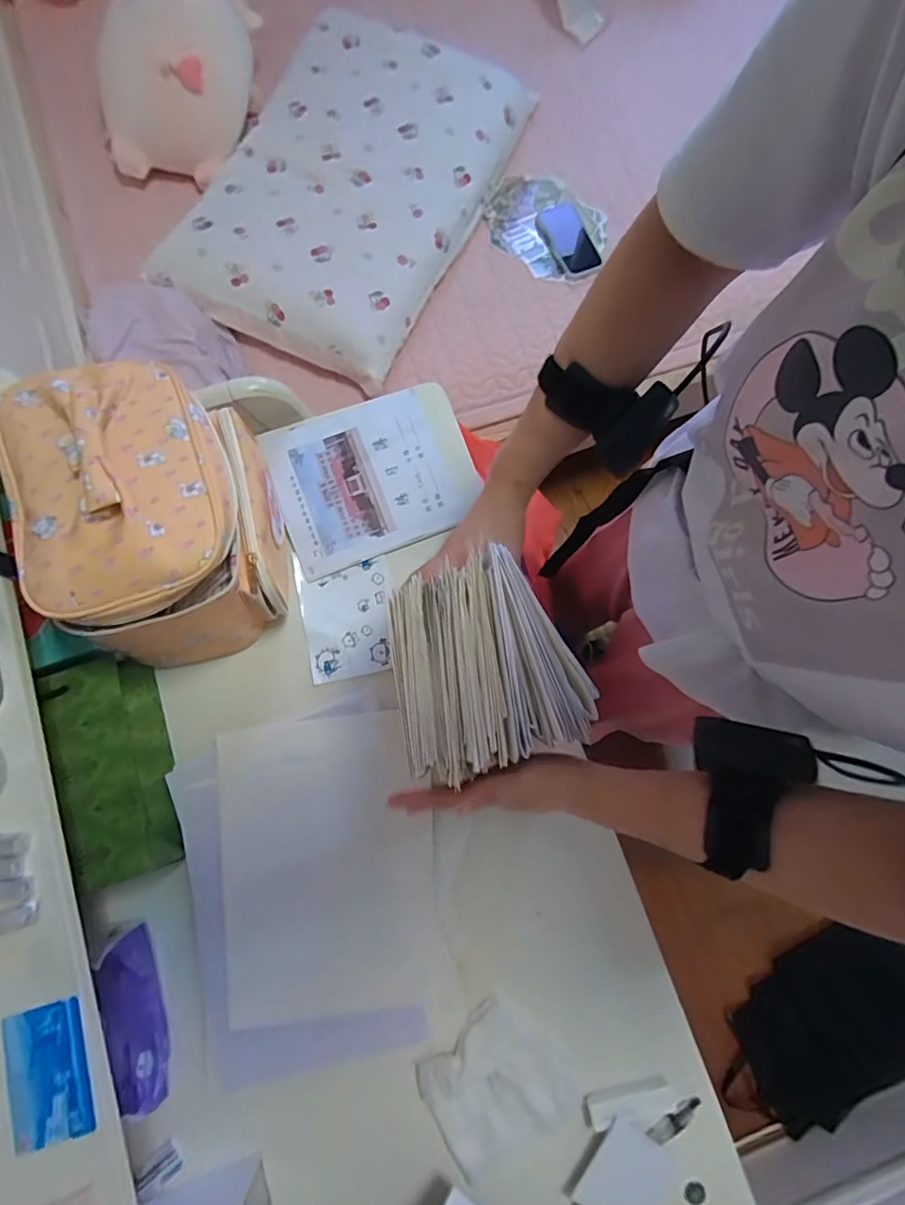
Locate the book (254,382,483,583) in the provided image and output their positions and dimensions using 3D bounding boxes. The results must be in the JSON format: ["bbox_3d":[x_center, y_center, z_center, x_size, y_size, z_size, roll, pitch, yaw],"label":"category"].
[{"bbox_3d":[-0.089,-0.146,0.602,0.219,0.015,0.180,-21,80,-5],"label":"book"}]

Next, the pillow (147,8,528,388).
[{"bbox_3d":[-0.175,-0.741,0.952,0.423,0.115,0.662,27,80,4],"label":"pillow"}]

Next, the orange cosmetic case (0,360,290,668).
[{"bbox_3d":[-0.266,-0.083,0.492,0.179,0.181,0.249,-14,80,-3],"label":"orange cosmetic case"}]

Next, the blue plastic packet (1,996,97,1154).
[{"bbox_3d":[-0.282,0.326,0.365,0.054,0.009,0.084,-17,80,-4],"label":"blue plastic packet"}]

